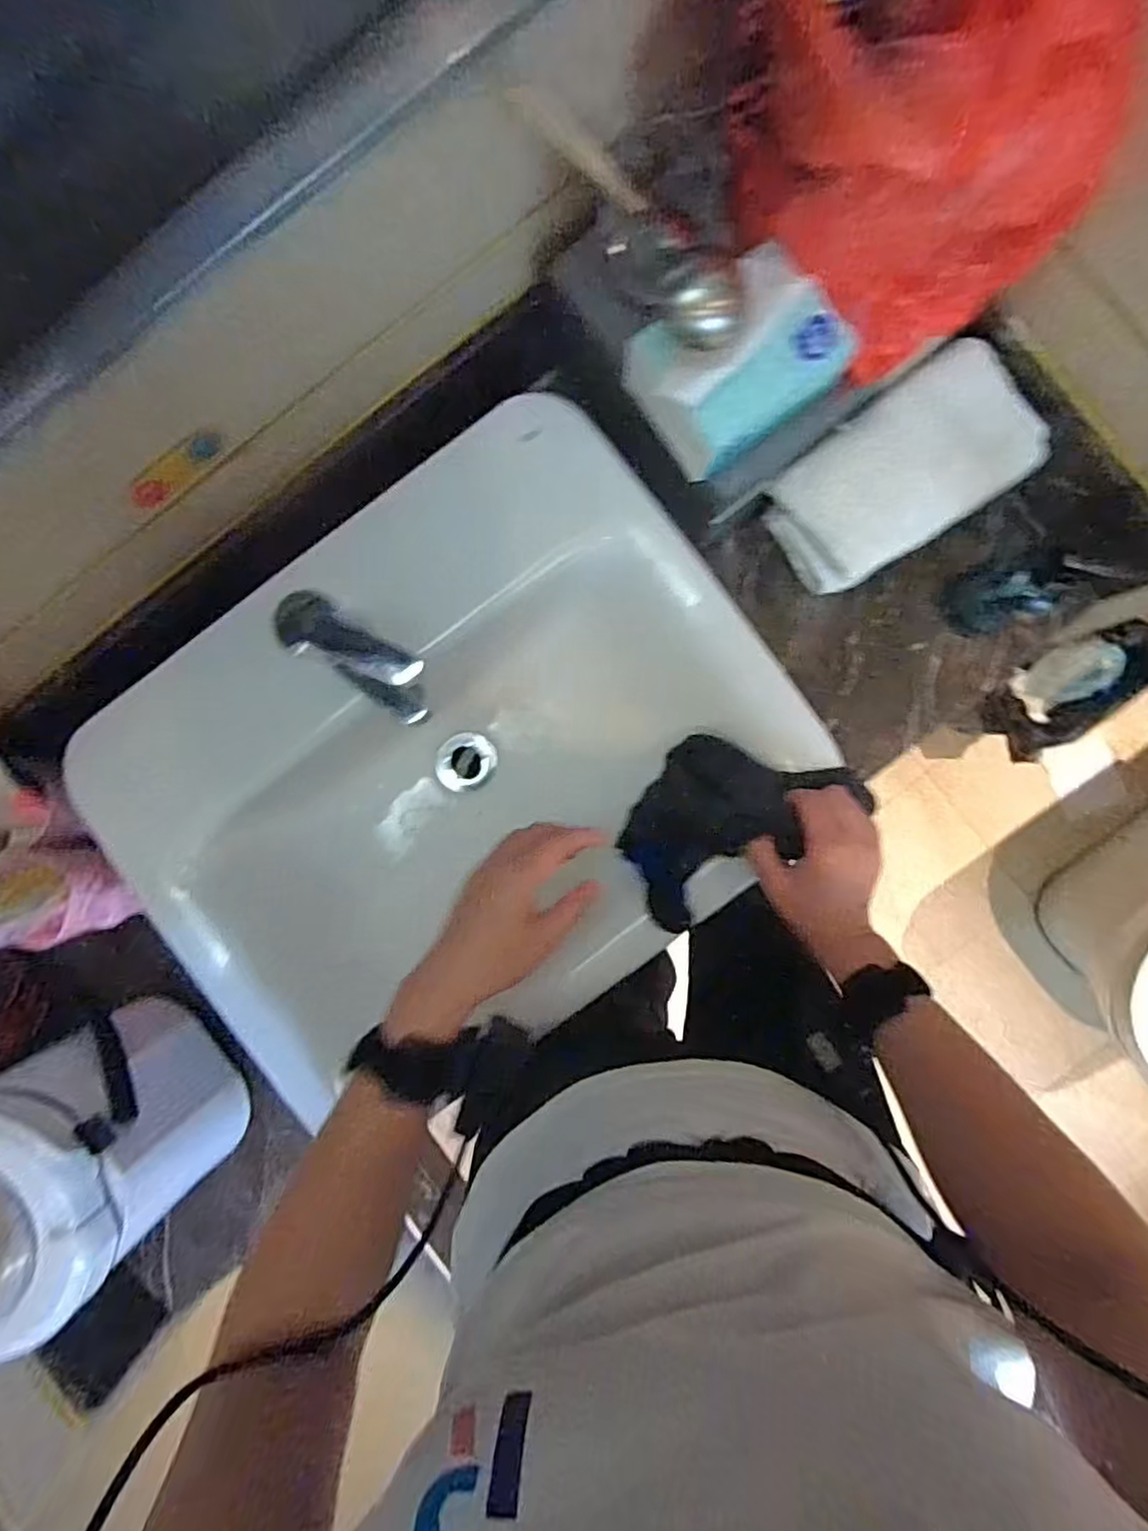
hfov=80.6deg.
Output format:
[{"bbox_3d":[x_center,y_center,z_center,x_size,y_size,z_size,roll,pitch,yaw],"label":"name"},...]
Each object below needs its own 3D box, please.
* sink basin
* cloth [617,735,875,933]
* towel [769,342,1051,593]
[{"bbox_3d":[-0.107,0.007,0.619,0.537,0.152,0.421,-34,88,1],"label":"sink basin"},{"bbox_3d":[0.123,0.061,0.545,0.153,0.050,0.155,23,89,35],"label":"cloth"},{"bbox_3d":[0.278,-0.245,0.581,0.188,0.081,0.117,-35,88,1],"label":"towel"}]

